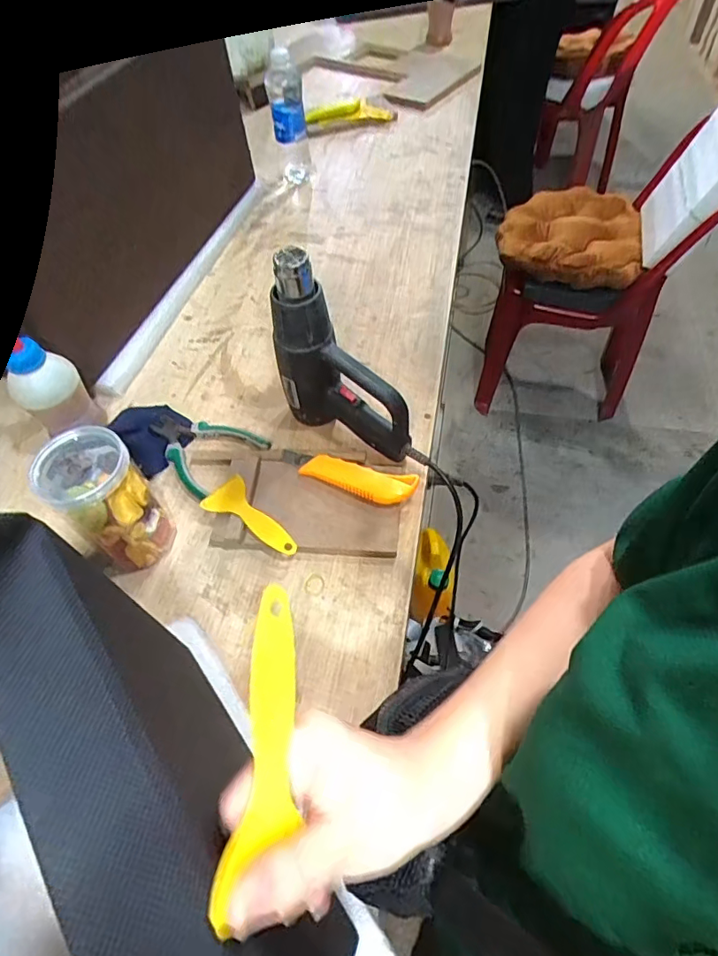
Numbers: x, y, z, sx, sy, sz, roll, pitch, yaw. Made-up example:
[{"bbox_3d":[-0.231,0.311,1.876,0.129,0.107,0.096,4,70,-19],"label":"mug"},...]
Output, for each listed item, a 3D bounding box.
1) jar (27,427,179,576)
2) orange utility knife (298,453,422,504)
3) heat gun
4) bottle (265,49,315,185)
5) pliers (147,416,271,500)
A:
[{"bbox_3d":[-0.250,0.021,0.528,0.081,0.159,0.078,-2,56,3],"label":"jar"},{"bbox_3d":[-0.001,-0.001,0.600,0.129,0.027,0.037,16,59,14],"label":"orange utility knife"},{"bbox_3d":[-0.021,-0.106,0.575,0.158,0.227,0.064,37,66,25],"label":"heat gun"},{"bbox_3d":[-0.125,-0.641,0.945,0.058,0.215,0.058,-8,56,-1],"label":"bottle"},{"bbox_3d":[-0.195,-0.047,0.659,0.109,0.015,0.137,-40,62,-21],"label":"pliers"}]

